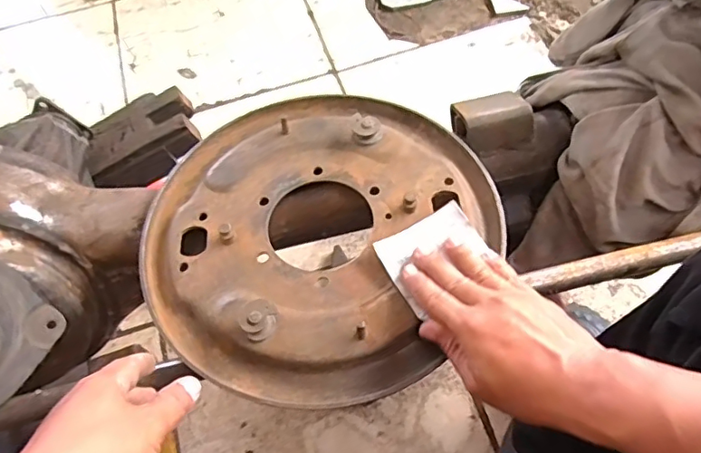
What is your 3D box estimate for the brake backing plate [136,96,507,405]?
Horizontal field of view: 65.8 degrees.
[{"bbox_3d":[-0.031,-0.006,0.467,0.279,0.044,0.289,0,65,1],"label":"brake backing plate"}]

